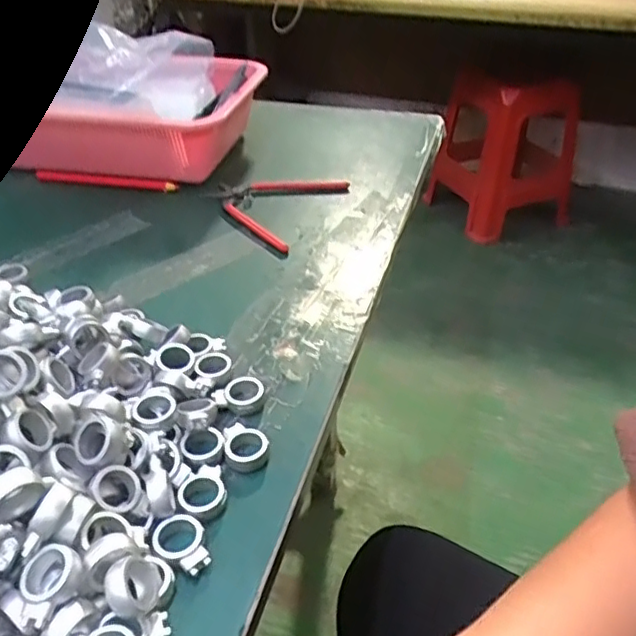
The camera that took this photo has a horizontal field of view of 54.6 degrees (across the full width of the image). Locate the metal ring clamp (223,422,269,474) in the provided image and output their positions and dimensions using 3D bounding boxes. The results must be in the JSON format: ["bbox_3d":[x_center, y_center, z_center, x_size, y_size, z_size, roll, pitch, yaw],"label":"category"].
[{"bbox_3d":[-0.043,0.075,0.369,0.026,0.011,0.032,-4,37,-5],"label":"metal ring clamp"}]

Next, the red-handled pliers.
[{"bbox_3d":[-0.030,-0.117,0.617,0.130,0.011,0.140,-27,44,-31],"label":"red-handled pliers"}]

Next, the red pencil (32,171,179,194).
[{"bbox_3d":[-0.225,-0.146,0.661,0.160,0.013,0.014,7,38,11],"label":"red pencil"}]

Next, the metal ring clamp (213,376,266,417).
[{"bbox_3d":[-0.052,0.050,0.401,0.033,0.011,0.025,-2,37,-1],"label":"metal ring clamp"}]

